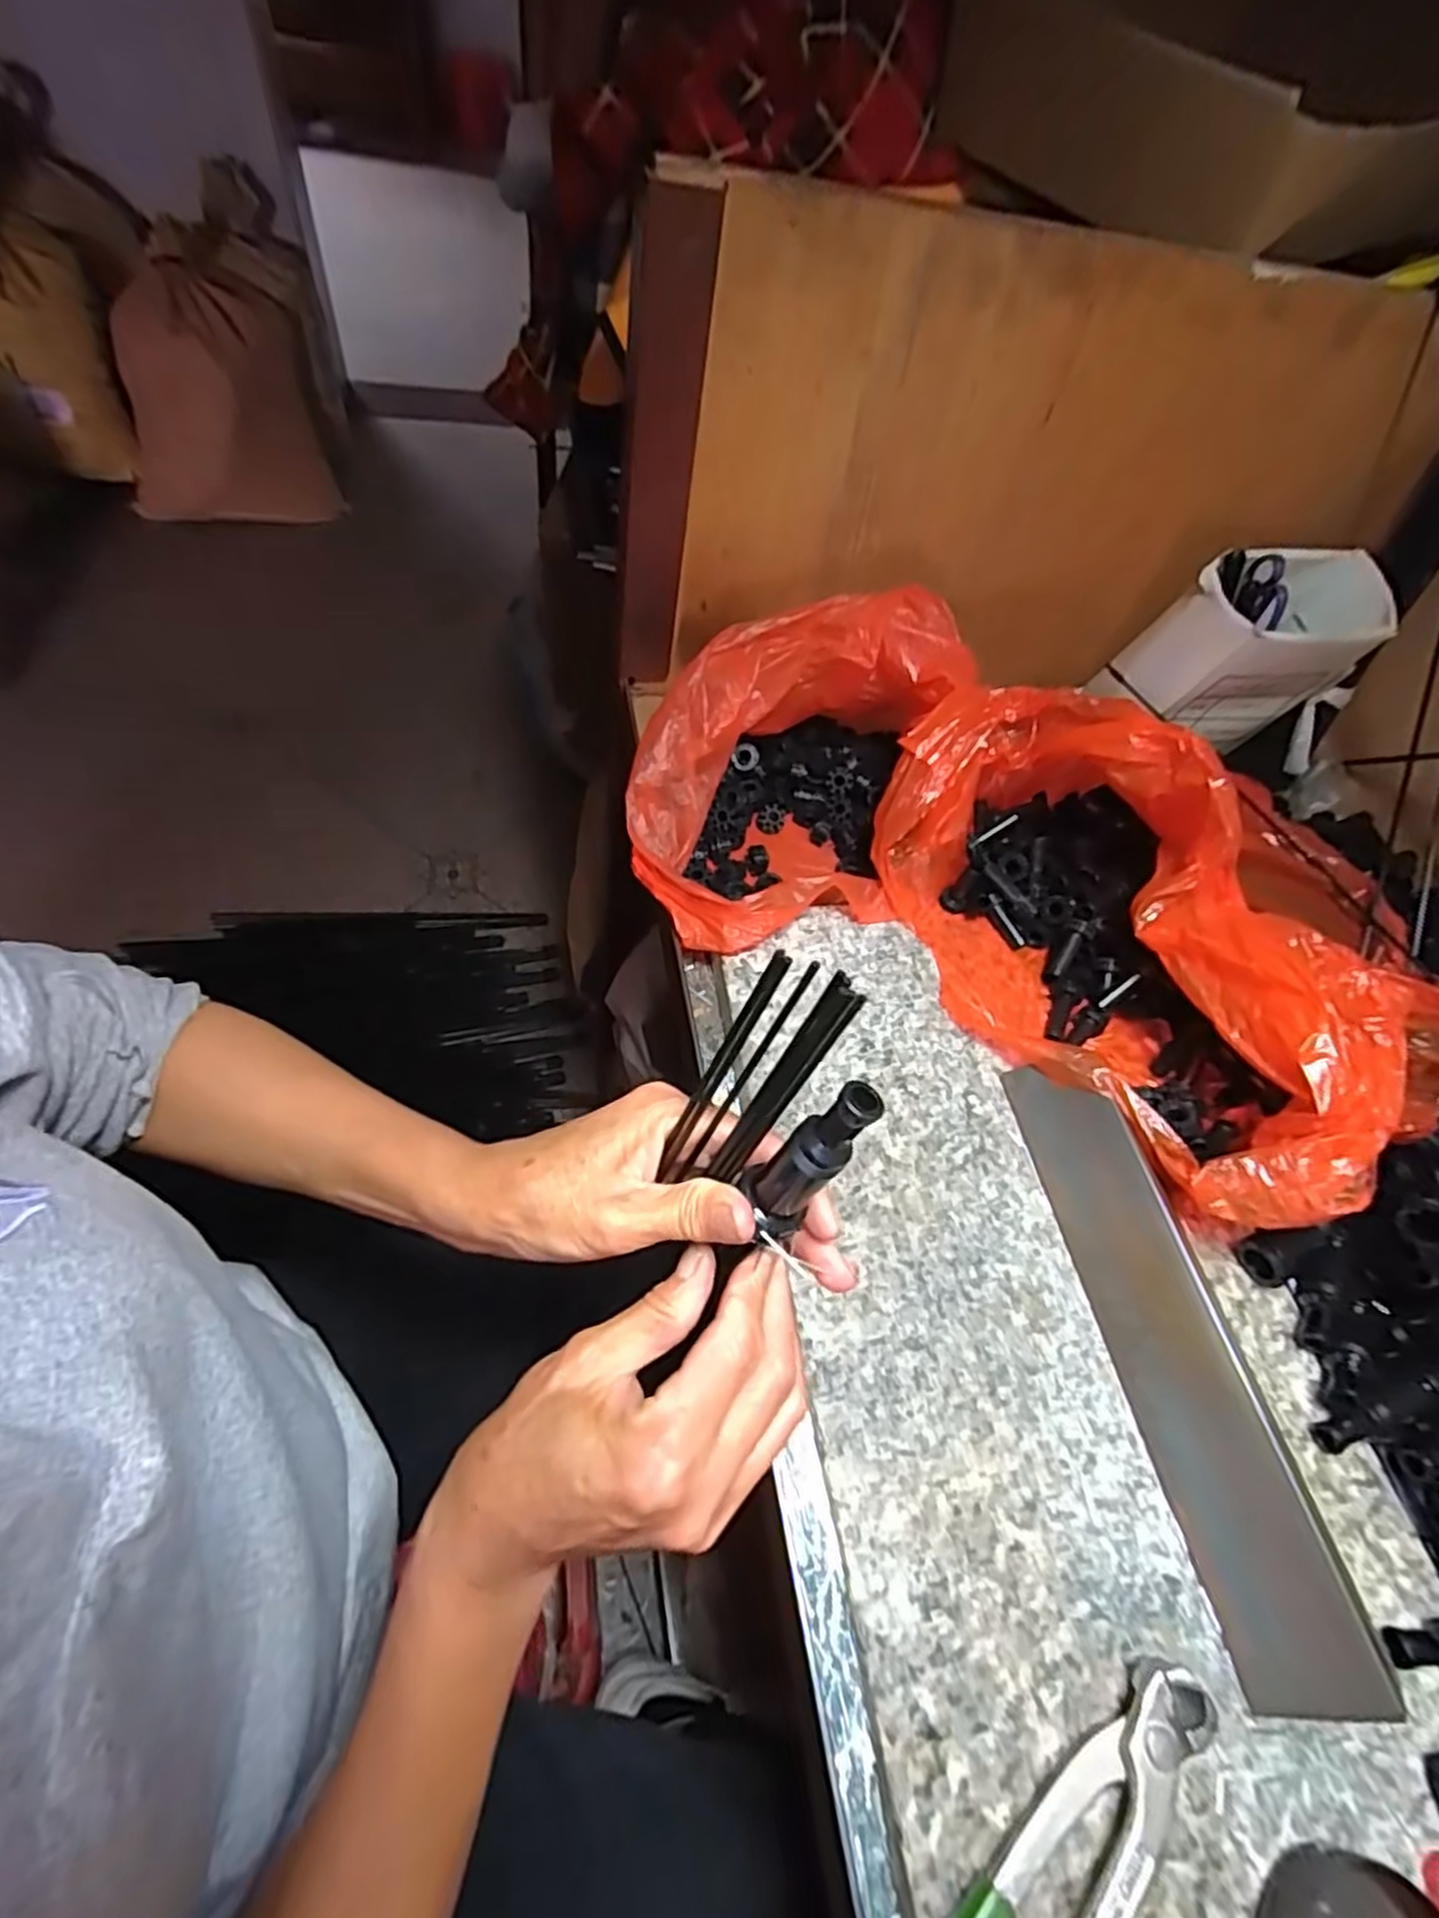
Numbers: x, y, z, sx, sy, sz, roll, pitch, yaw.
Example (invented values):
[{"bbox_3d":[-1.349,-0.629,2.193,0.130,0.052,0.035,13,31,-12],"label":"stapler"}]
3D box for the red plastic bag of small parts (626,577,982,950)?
[{"bbox_3d":[0.052,-0.117,0.496,0.220,0.133,0.199,-7,58,-15],"label":"red plastic bag of small parts"}]

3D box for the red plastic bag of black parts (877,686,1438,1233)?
[{"bbox_3d":[0.273,-0.036,0.455,0.258,0.129,0.331,-24,63,-24],"label":"red plastic bag of black parts"}]

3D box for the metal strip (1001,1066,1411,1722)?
[{"bbox_3d":[0.205,0.171,0.357,0.050,0.009,0.263,-29,55,25],"label":"metal strip"}]

